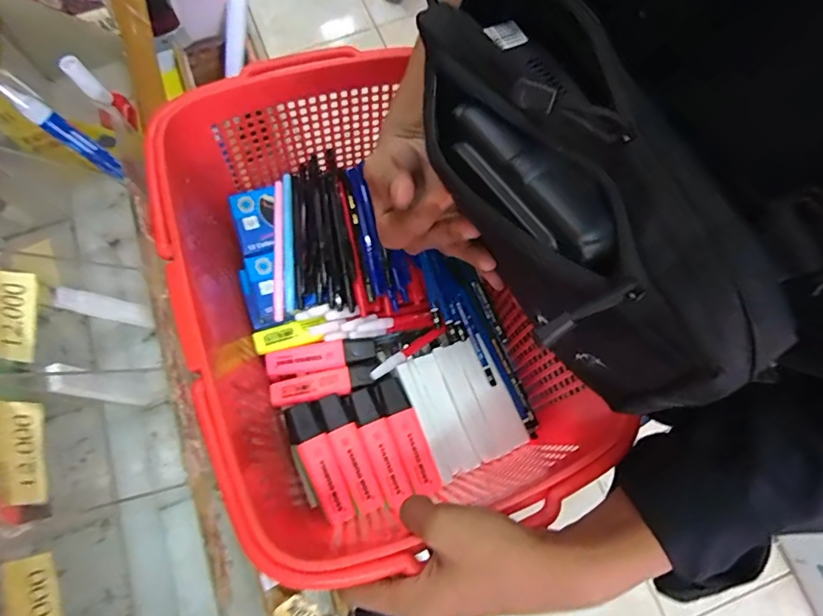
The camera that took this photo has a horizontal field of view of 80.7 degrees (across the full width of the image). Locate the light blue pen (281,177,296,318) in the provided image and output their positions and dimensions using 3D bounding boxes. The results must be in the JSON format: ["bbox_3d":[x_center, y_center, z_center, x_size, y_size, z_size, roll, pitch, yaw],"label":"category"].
[{"bbox_3d":[-0.121,-0.066,0.477,0.012,0.014,0.140,-6,71,-1],"label":"light blue pen"}]

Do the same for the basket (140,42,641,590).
[{"bbox_3d":[-0.048,-0.005,0.415,0.253,0.149,0.395,-26,73,-8],"label":"basket"}]

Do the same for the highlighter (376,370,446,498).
[{"bbox_3d":[-0.003,0.111,0.430,0.026,0.012,0.107,-23,72,-7],"label":"highlighter"}]

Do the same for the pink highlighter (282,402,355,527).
[{"bbox_3d":[-0.078,0.130,0.411,0.027,0.017,0.102,-27,73,-8],"label":"pink highlighter"}]

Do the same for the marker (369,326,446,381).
[{"bbox_3d":[-0.003,0.041,0.465,0.085,0.014,0.012,-37,75,-11],"label":"marker"}]

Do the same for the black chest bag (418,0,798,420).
[{"bbox_3d":[0.070,-0.054,0.242,0.084,0.094,0.224,-25,78,-7],"label":"black chest bag"}]

